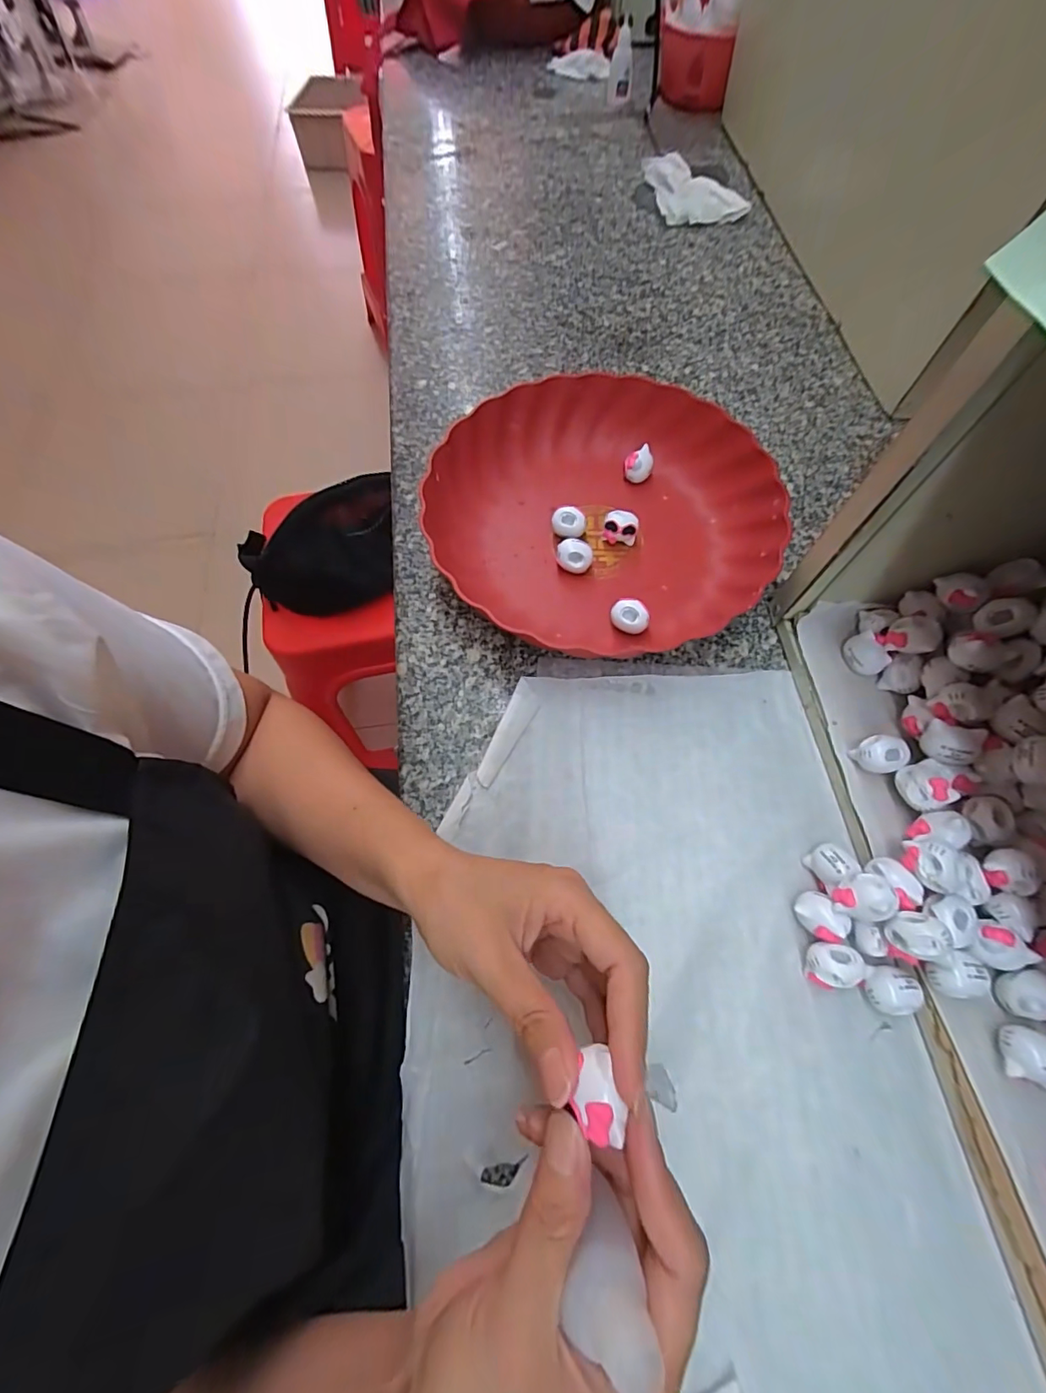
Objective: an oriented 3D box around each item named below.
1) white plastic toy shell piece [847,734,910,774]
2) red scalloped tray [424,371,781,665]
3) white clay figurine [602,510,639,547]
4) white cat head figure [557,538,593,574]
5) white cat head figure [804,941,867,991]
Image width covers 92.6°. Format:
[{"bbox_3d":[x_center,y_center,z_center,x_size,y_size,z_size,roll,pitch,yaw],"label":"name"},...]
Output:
[{"bbox_3d":[0.201,0.033,0.281,0.021,0.018,0.021,0,66,1],"label":"white plastic toy shell piece"},{"bbox_3d":[0.061,-0.137,0.368,0.242,0.047,0.226,29,69,13],"label":"red scalloped tray"},{"bbox_3d":[0.072,-0.123,0.371,0.024,0.029,0.011,8,66,4],"label":"white clay figurine"},{"bbox_3d":[0.037,-0.101,0.363,0.025,0.020,0.019,5,66,3],"label":"white cat head figure"},{"bbox_3d":[0.157,0.137,0.254,0.025,0.021,0.022,-5,66,-1],"label":"white cat head figure"}]

